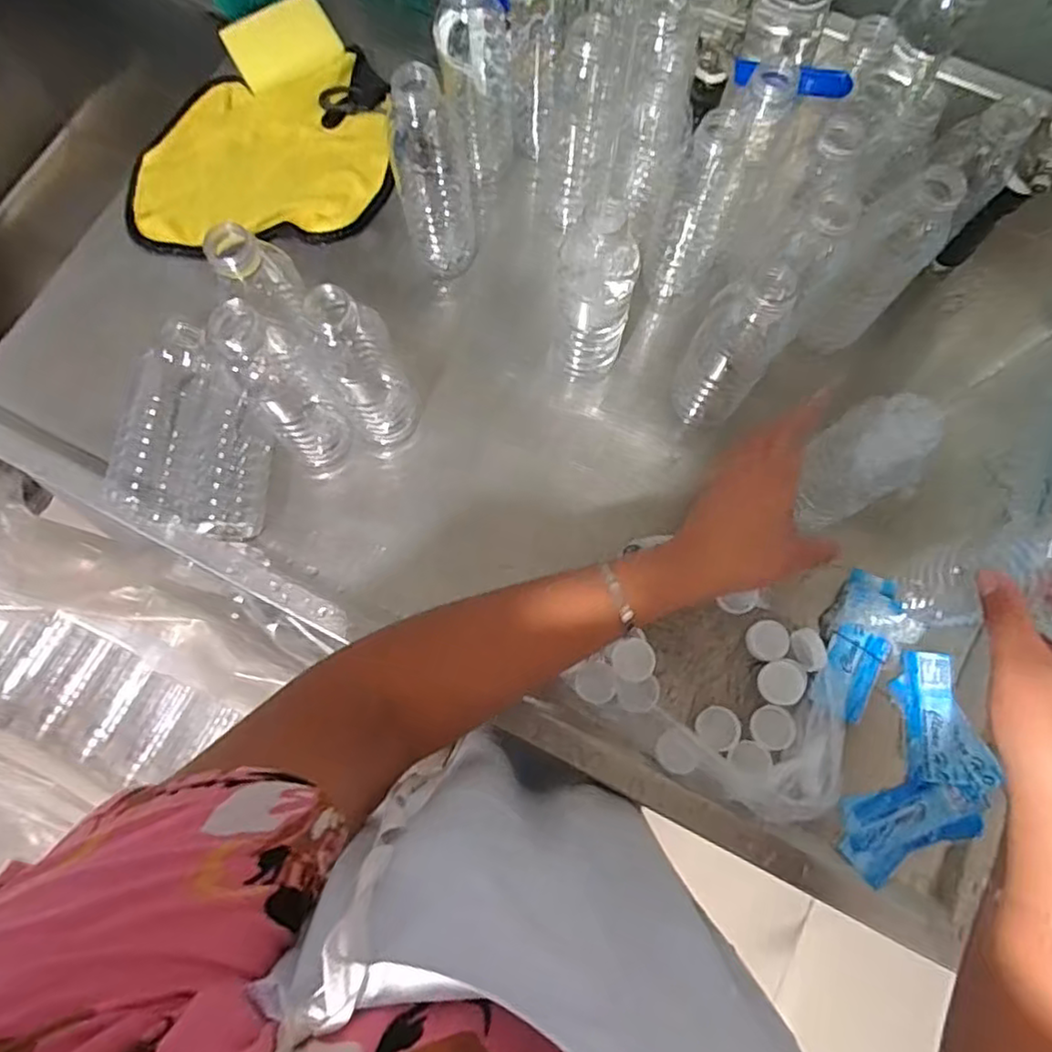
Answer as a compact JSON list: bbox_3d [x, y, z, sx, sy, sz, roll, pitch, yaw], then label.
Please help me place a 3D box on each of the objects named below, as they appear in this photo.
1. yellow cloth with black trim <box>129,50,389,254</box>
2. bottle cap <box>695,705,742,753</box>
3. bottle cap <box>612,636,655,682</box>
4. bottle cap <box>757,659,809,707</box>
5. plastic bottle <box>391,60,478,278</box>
[{"bbox_3d":[-0.250,-0.354,0.618,0.236,0.025,0.190,-2,75,-1],"label":"yellow cloth with black trim"},{"bbox_3d":[0.145,0.152,0.490,0.031,0.009,0.030,0,75,-1],"label":"bottle cap"},{"bbox_3d":[0.080,0.099,0.486,0.030,0.010,0.031,0,75,-1],"label":"bottle cap"},{"bbox_3d":[0.193,0.116,0.487,0.037,0.013,0.031,-20,77,-6],"label":"bottle cap"},{"bbox_3d":[-0.073,-0.282,0.519,0.055,0.176,0.058,-7,76,-3],"label":"plastic bottle"}]

